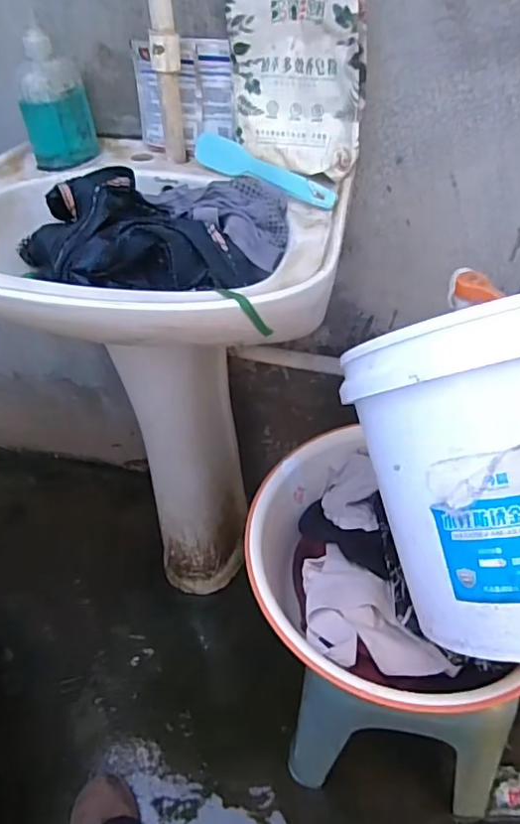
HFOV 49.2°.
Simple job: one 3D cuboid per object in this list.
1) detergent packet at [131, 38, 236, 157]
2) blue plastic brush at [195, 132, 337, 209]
[{"bbox_3d":[-0.096,-0.395,0.713,0.127,0.122,0.030,2,40,8],"label":"detergent packet"},{"bbox_3d":[0.003,-0.284,0.659,0.194,0.044,0.027,30,53,30],"label":"blue plastic brush"}]

